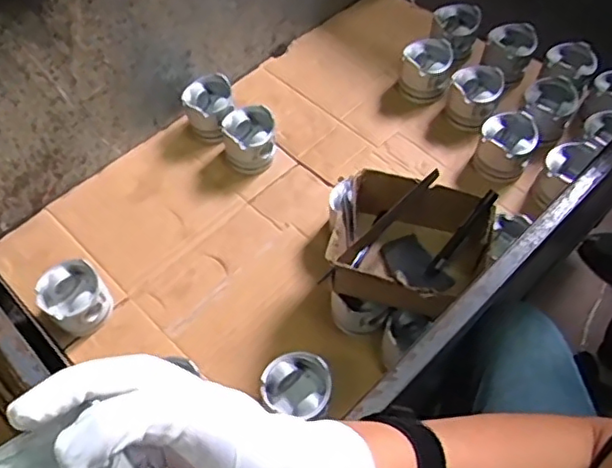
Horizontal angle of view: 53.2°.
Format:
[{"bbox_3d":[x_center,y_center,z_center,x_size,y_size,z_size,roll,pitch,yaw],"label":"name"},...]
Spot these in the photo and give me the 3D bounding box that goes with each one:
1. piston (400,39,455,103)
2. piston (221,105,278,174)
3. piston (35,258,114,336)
[{"bbox_3d":[0.232,-0.314,1.182,0.095,0.094,0.098,-1,57,1],"label":"piston"},{"bbox_3d":[-0.099,-0.169,1.096,0.087,0.083,0.095,-1,57,1],"label":"piston"},{"bbox_3d":[-0.350,0.100,0.934,0.090,0.076,0.090,-1,57,1],"label":"piston"}]

